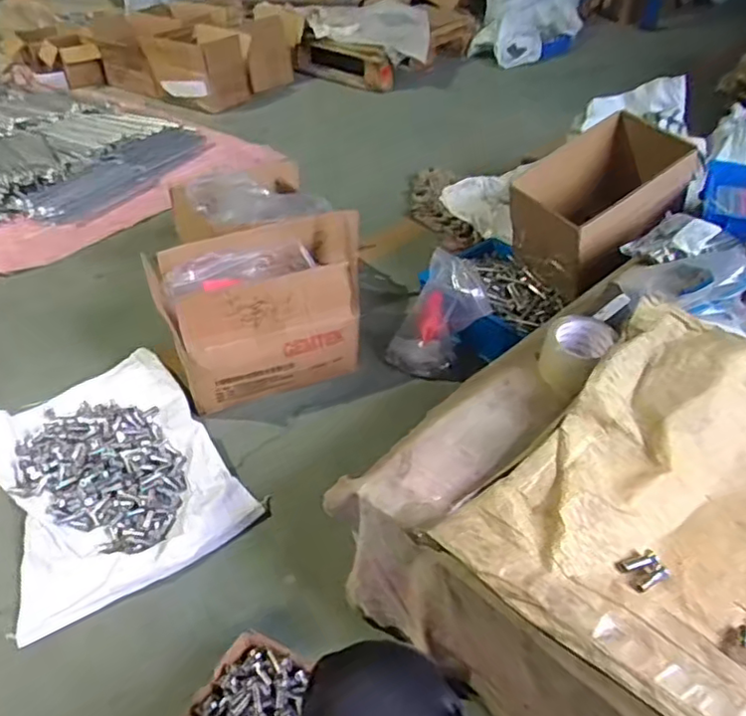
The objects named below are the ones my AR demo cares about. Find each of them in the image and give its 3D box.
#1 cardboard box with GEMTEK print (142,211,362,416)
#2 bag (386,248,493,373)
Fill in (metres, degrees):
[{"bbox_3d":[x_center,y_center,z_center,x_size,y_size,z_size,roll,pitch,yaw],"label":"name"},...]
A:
[{"bbox_3d":[-0.208,-0.113,1.315,0.445,0.254,0.306,-17,42,-16],"label":"cardboard box with GEMTEK print"},{"bbox_3d":[0.128,-0.092,1.277,0.198,0.194,0.150,-2,40,1],"label":"bag"}]

